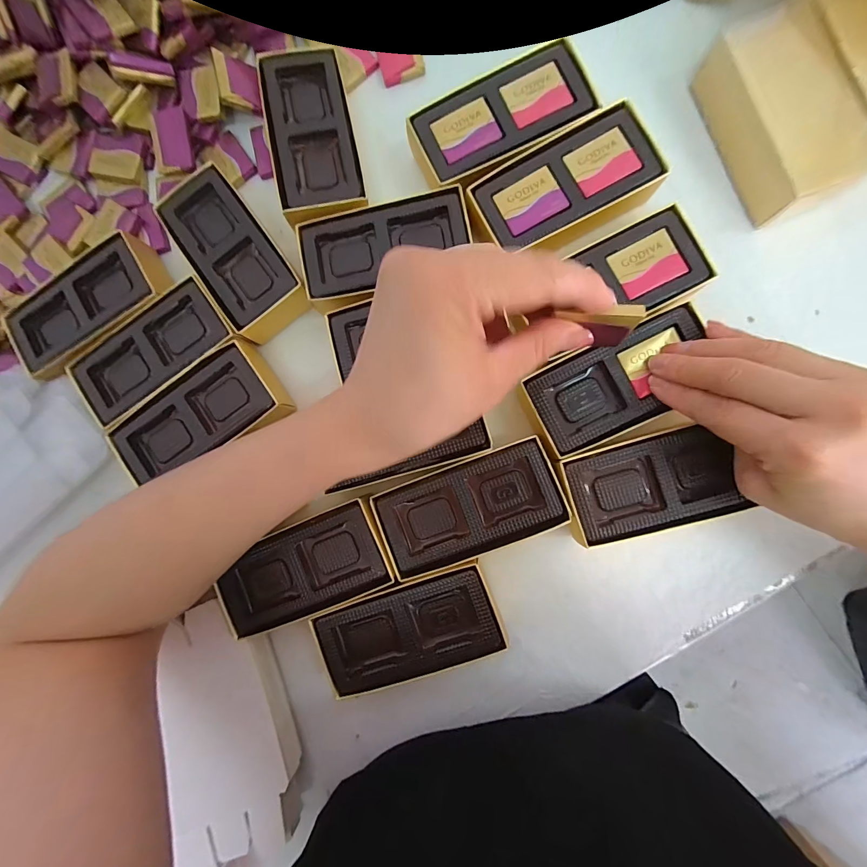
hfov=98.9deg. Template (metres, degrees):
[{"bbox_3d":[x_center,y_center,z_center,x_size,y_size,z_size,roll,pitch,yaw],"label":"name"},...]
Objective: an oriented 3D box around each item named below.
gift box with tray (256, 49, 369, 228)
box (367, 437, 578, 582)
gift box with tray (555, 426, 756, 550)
[{"bbox_3d":[-0.082,-0.204,0.263,0.054,0.036,0.116,-12,86,5],"label":"gift box with tray"},{"bbox_3d":[0.023,0.050,0.249,0.117,0.038,0.062,-20,86,4],"label":"box"},{"bbox_3d":[0.134,0.031,0.238,0.100,0.037,0.057,-16,86,5],"label":"gift box with tray"}]

